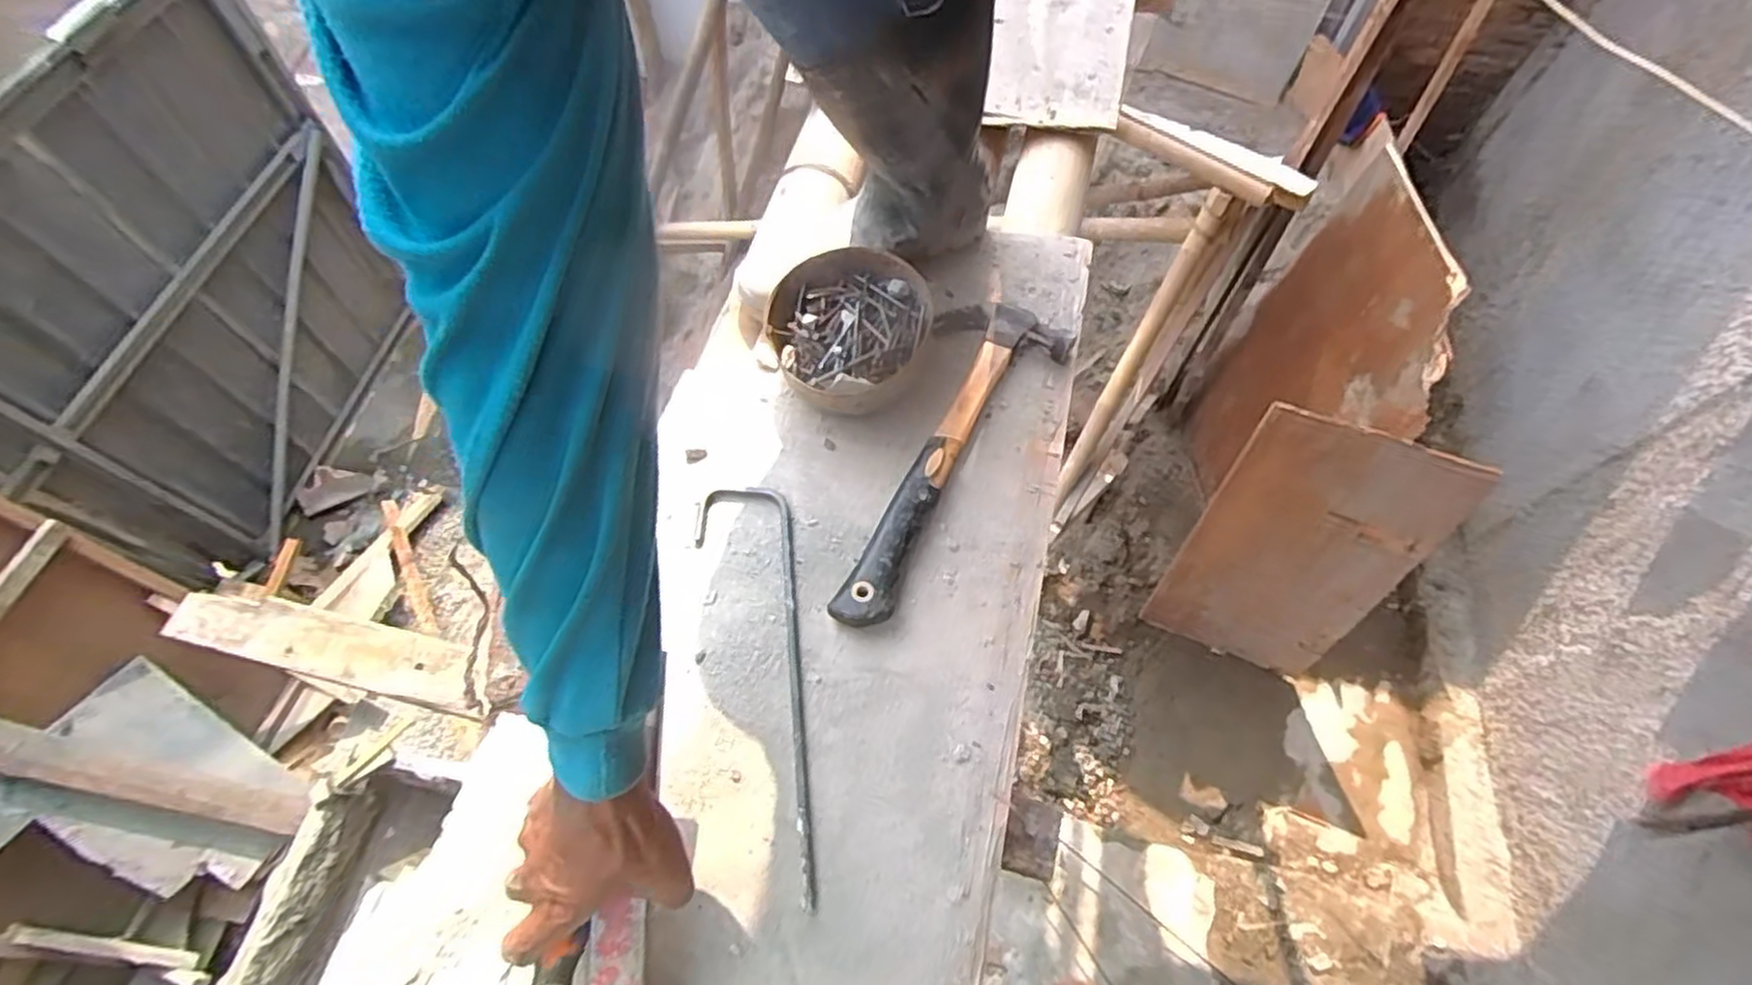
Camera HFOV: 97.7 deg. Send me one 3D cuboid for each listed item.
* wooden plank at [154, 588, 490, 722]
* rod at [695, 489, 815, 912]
[{"bbox_3d":[-0.502,0.139,0.701,0.305,0.023,0.059,11,63,6],"label":"wooden plank"},{"bbox_3d":[-0.097,0.137,0.581,0.079,0.012,0.321,-6,63,-3],"label":"rod"}]

